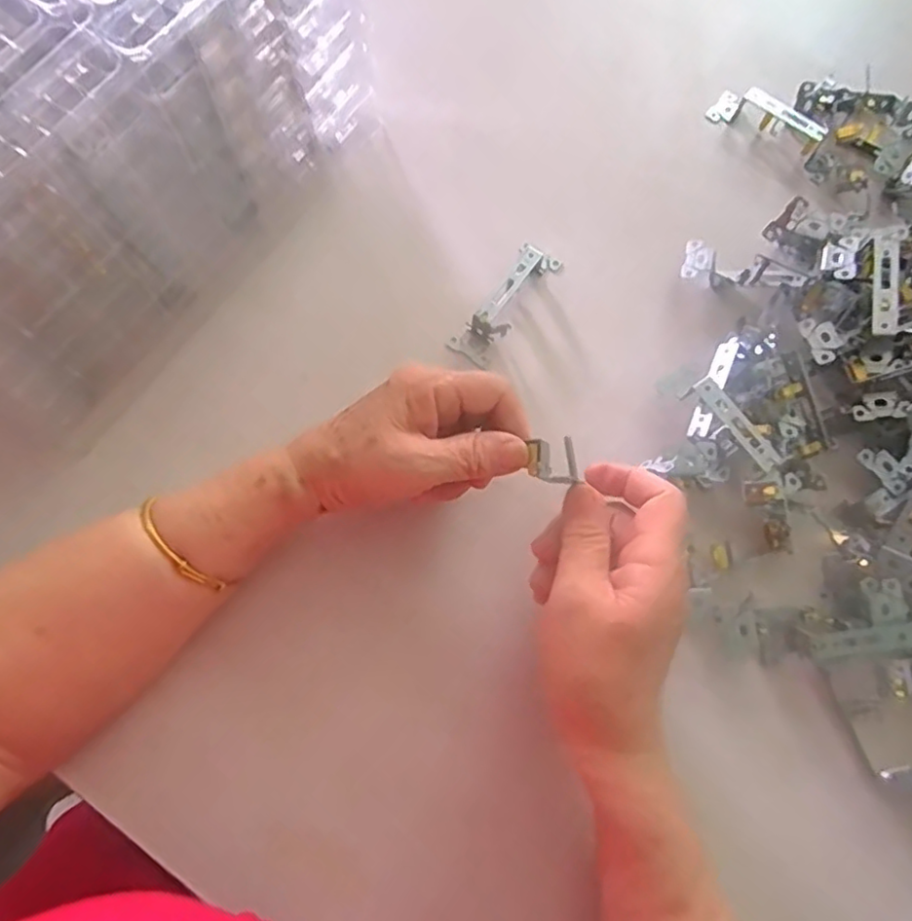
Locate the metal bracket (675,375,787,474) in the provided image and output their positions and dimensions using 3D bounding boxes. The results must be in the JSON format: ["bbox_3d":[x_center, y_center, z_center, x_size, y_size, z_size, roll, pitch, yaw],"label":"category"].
[{"bbox_3d":[0.171,-0.022,0.387,0.015,0.018,0.070,-34,76,-12],"label":"metal bracket"}]

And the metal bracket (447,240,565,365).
[{"bbox_3d":[0.039,-0.114,0.431,0.028,0.026,0.103,39,75,10],"label":"metal bracket"}]

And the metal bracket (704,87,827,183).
[{"bbox_3d":[0.252,-0.263,0.488,0.103,0.028,0.026,39,75,10],"label":"metal bracket"}]

